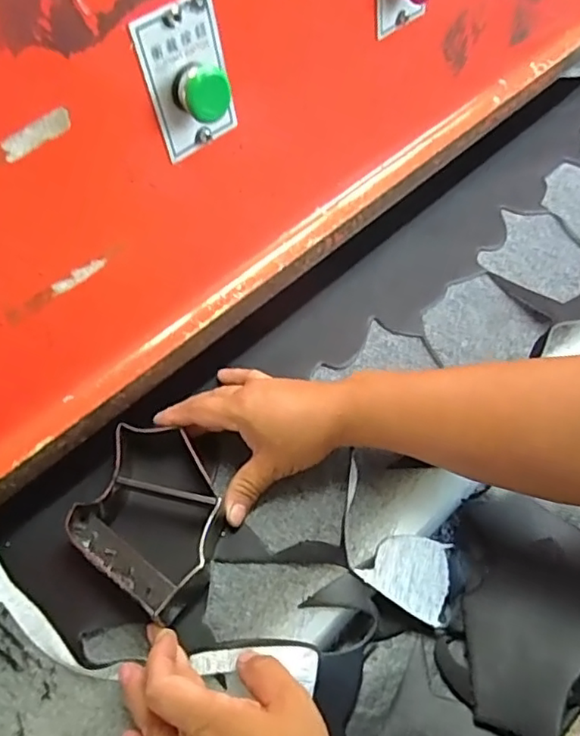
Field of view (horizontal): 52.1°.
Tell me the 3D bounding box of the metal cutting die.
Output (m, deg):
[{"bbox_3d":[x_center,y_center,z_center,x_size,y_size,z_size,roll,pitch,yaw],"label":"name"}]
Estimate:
[{"bbox_3d":[-0.102,0.110,0.438,0.107,0.034,0.122,15,57,16],"label":"metal cutting die"}]

